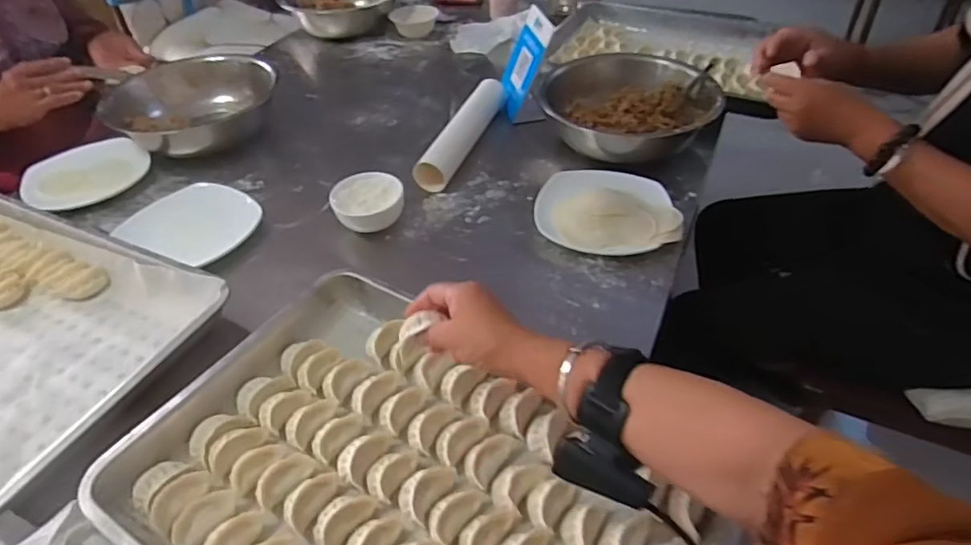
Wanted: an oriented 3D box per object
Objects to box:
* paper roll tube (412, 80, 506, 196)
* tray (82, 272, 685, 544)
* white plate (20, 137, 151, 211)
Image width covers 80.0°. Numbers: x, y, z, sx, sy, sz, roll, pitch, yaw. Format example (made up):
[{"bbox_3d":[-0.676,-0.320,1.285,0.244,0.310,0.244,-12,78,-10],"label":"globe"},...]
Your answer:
[{"bbox_3d":[-0.035,-0.235,0.941,0.049,0.054,0.290,13,46,16],"label":"paper roll tube"},{"bbox_3d":[-0.062,0.190,0.502,0.486,0.044,0.326,24,50,26],"label":"tray"},{"bbox_3d":[-0.624,-0.156,0.905,0.171,0.016,0.106,-33,76,-25],"label":"white plate"}]

